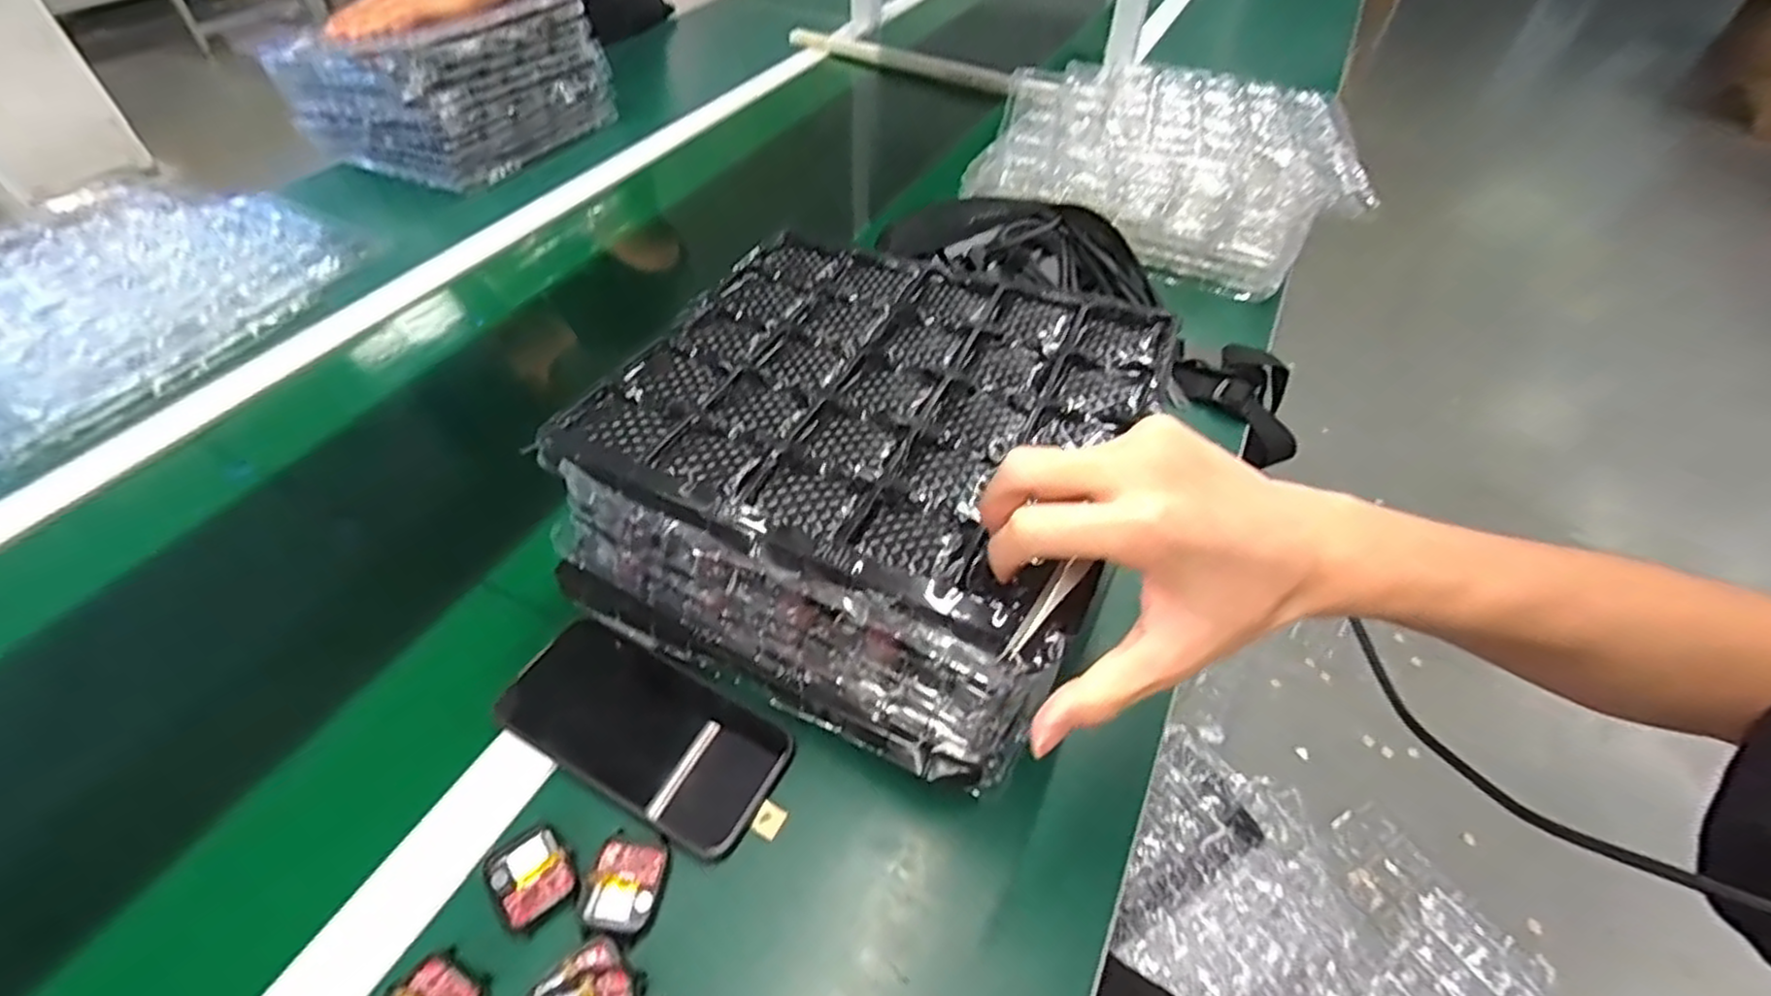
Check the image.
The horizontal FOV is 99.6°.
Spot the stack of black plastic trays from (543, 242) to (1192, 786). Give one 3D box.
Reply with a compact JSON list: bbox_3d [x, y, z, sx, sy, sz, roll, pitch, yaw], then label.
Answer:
[{"bbox_3d":[-0.009,-0.025,0.460,0.275,0.116,0.278,23,52,15],"label":"stack of black plastic trays"}]

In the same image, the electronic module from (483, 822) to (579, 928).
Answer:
[{"bbox_3d":[-0.178,0.188,0.375,0.036,0.004,0.042,-34,59,-28],"label":"electronic module"}]

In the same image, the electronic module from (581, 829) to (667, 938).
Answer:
[{"bbox_3d":[-0.130,0.192,0.374,0.034,0.004,0.044,10,50,5],"label":"electronic module"}]

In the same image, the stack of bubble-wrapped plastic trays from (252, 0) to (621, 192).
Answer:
[{"bbox_3d":[-0.555,-0.541,0.952,0.279,0.142,0.282,21,51,17],"label":"stack of bubble-wrapped plastic trays"}]

